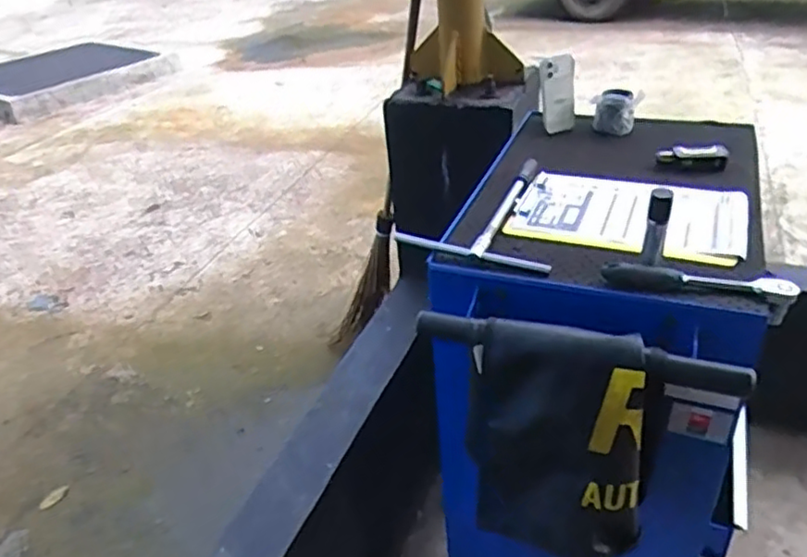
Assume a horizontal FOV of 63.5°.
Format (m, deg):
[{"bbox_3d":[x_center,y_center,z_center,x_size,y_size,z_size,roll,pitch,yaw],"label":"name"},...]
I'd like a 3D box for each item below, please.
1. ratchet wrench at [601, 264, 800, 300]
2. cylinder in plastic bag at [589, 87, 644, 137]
[{"bbox_3d":[0.387,0.003,0.860,0.234,0.019,0.039,3,34,14],"label":"ratchet wrench"},{"bbox_3d":[0.419,-0.332,1.280,0.087,0.081,0.070,7,35,19],"label":"cylinder in plastic bag"}]

